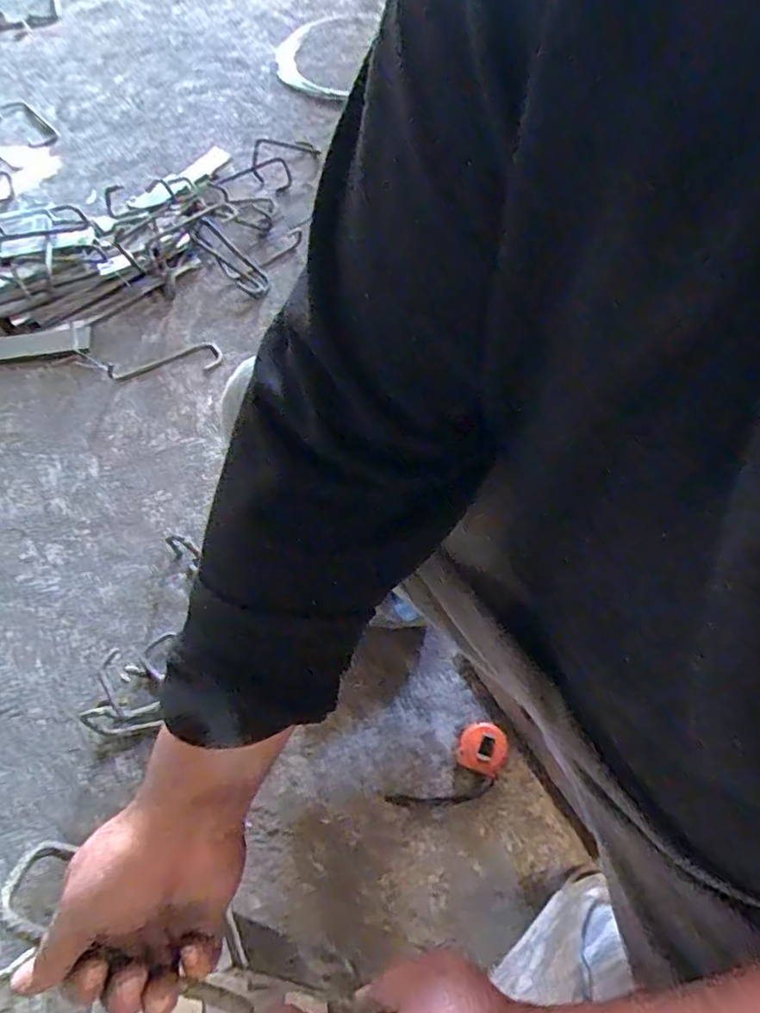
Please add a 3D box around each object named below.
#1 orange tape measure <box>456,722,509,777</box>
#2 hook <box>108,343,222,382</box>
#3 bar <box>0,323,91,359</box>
[{"bbox_3d":[0.136,0.322,0.795,0.060,0.043,0.060,1,65,-2],"label":"orange tape measure"},{"bbox_3d":[-0.392,-0.262,1.082,0.201,0.010,0.062,-8,64,-4],"label":"hook"},{"bbox_3d":[-0.700,-0.290,1.080,0.340,0.011,0.059,-7,66,1],"label":"bar"}]

